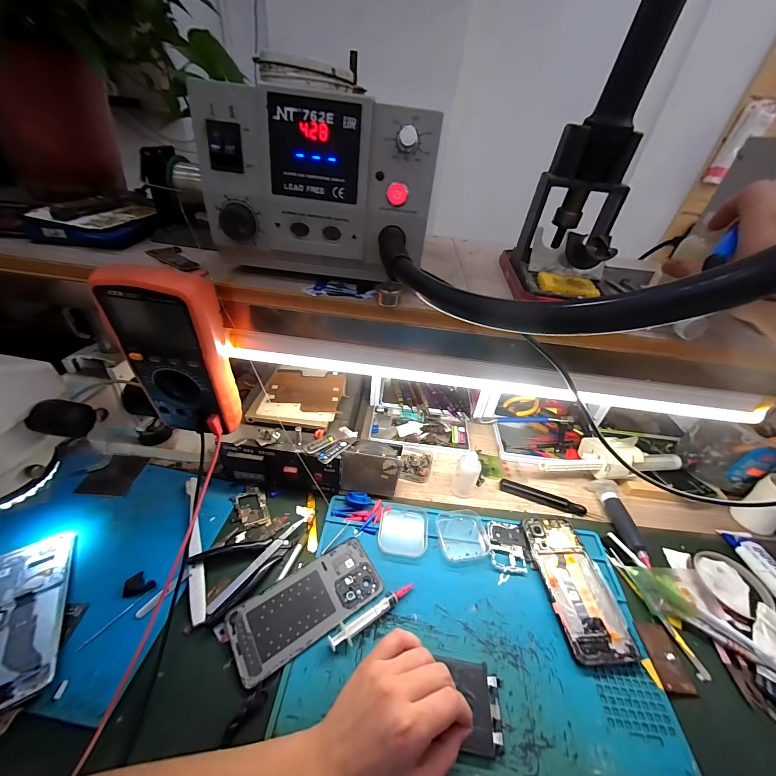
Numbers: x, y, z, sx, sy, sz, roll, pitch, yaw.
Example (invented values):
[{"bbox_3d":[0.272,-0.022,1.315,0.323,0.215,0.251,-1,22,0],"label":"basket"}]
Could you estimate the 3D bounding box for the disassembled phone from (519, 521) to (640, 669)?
[{"bbox_3d":[0.226,0.236,0.401,0.074,0.009,0.159,2,38,-7],"label":"disassembled phone"}]

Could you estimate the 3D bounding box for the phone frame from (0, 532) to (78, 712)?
[{"bbox_3d":[-0.368,0.226,0.326,0.074,0.011,0.162,-16,43,-27],"label":"phone frame"}]

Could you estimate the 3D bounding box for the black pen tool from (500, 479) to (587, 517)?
[{"bbox_3d":[0.236,0.168,0.503,0.124,0.014,0.017,17,38,13],"label":"black pen tool"}]

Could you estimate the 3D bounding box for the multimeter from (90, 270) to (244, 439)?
[{"bbox_3d":[-0.202,-0.028,0.319,0.089,0.170,0.048,5,37,-2],"label":"multimeter"}]

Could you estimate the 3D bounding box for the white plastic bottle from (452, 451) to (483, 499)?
[{"bbox_3d":[0.117,0.128,0.481,0.033,0.072,0.029,21,40,18],"label":"white plastic bottle"}]

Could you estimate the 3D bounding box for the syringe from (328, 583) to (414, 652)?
[{"bbox_3d":[-0.015,0.245,0.356,0.105,0.010,0.018,-19,44,-30],"label":"syringe"}]

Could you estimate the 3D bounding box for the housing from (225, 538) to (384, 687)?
[{"bbox_3d":[-0.087,0.235,0.360,0.158,0.008,0.072,-20,45,-30],"label":"housing"}]

